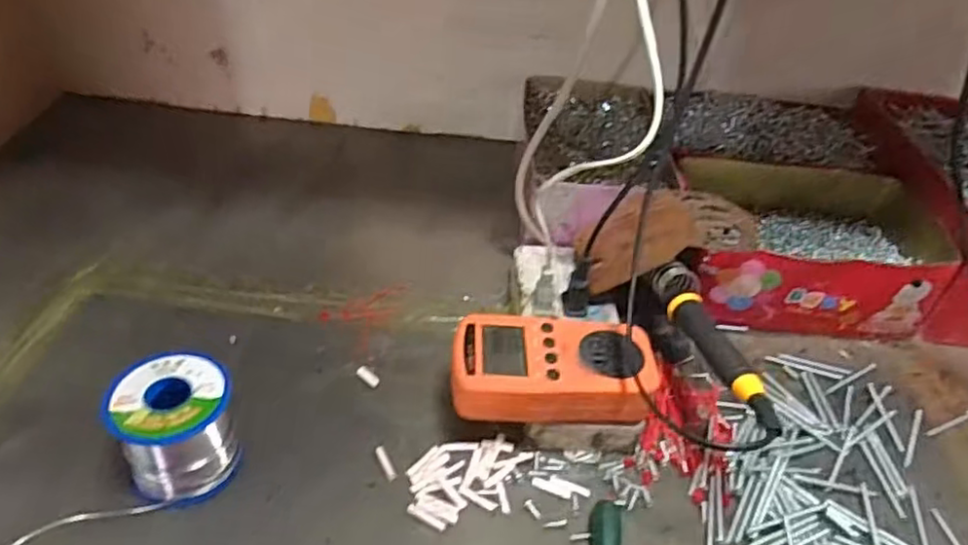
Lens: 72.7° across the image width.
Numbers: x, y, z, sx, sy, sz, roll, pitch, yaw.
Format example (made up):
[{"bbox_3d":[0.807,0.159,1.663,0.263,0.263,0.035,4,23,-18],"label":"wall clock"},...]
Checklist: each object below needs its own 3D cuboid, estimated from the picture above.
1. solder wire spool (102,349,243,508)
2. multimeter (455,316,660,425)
[{"bbox_3d":[-0.182,0.091,0.390,0.062,0.063,0.063,-18,46,-27],"label":"solder wire spool"},{"bbox_3d":[0.045,0.063,0.430,0.128,0.035,0.066,3,40,-4],"label":"multimeter"}]

